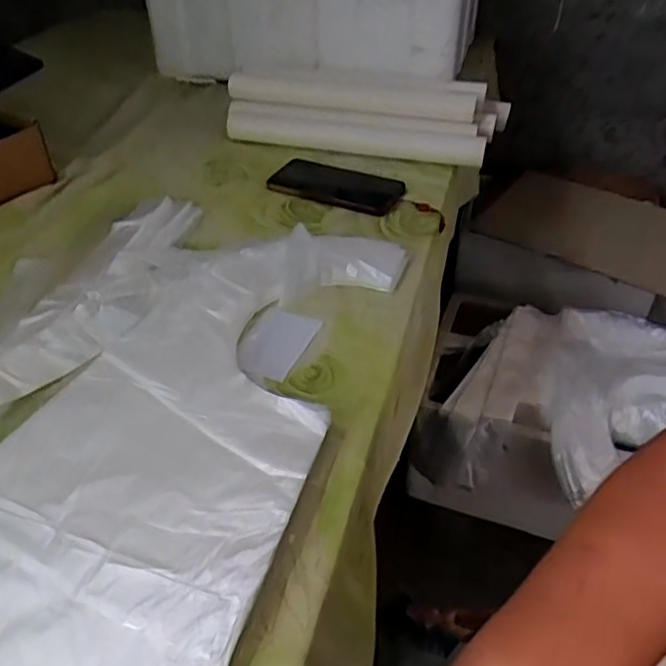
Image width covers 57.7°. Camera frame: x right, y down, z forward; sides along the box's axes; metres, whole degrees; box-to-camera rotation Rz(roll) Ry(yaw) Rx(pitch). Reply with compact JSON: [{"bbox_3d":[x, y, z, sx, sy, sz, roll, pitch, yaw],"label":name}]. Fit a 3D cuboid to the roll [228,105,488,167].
[{"bbox_3d":[0.025,-0.269,0.836,0.356,0.045,0.033,11,42,11],"label":"roll"}]

